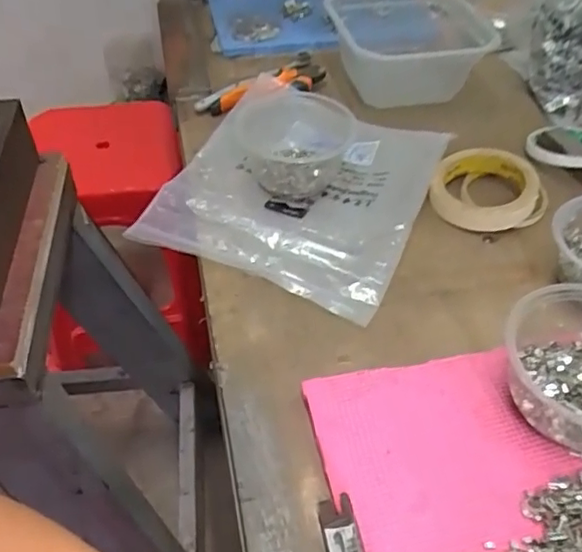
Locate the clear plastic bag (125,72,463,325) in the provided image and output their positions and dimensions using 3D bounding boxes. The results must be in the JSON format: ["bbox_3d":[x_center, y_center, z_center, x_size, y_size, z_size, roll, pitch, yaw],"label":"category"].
[{"bbox_3d":[0.009,-0.096,0.586,0.238,0.034,0.254,21,50,16],"label":"clear plastic bag"}]

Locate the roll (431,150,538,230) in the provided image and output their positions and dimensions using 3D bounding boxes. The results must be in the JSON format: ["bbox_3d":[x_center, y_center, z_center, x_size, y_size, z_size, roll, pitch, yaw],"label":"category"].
[{"bbox_3d":[0.189,-0.083,0.589,0.094,0.038,0.094,1,47,-1],"label":"roll"}]

